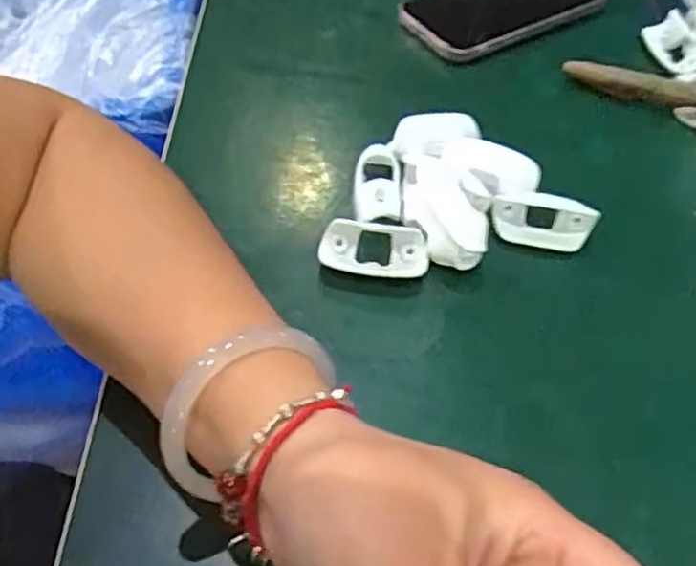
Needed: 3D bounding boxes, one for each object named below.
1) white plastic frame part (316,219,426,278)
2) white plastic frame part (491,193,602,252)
[{"bbox_3d":[0.013,-0.017,0.346,0.053,0.020,0.021,7,52,3],"label":"white plastic frame part"},{"bbox_3d":[0.102,-0.033,0.366,0.053,0.026,0.014,13,52,8],"label":"white plastic frame part"}]

